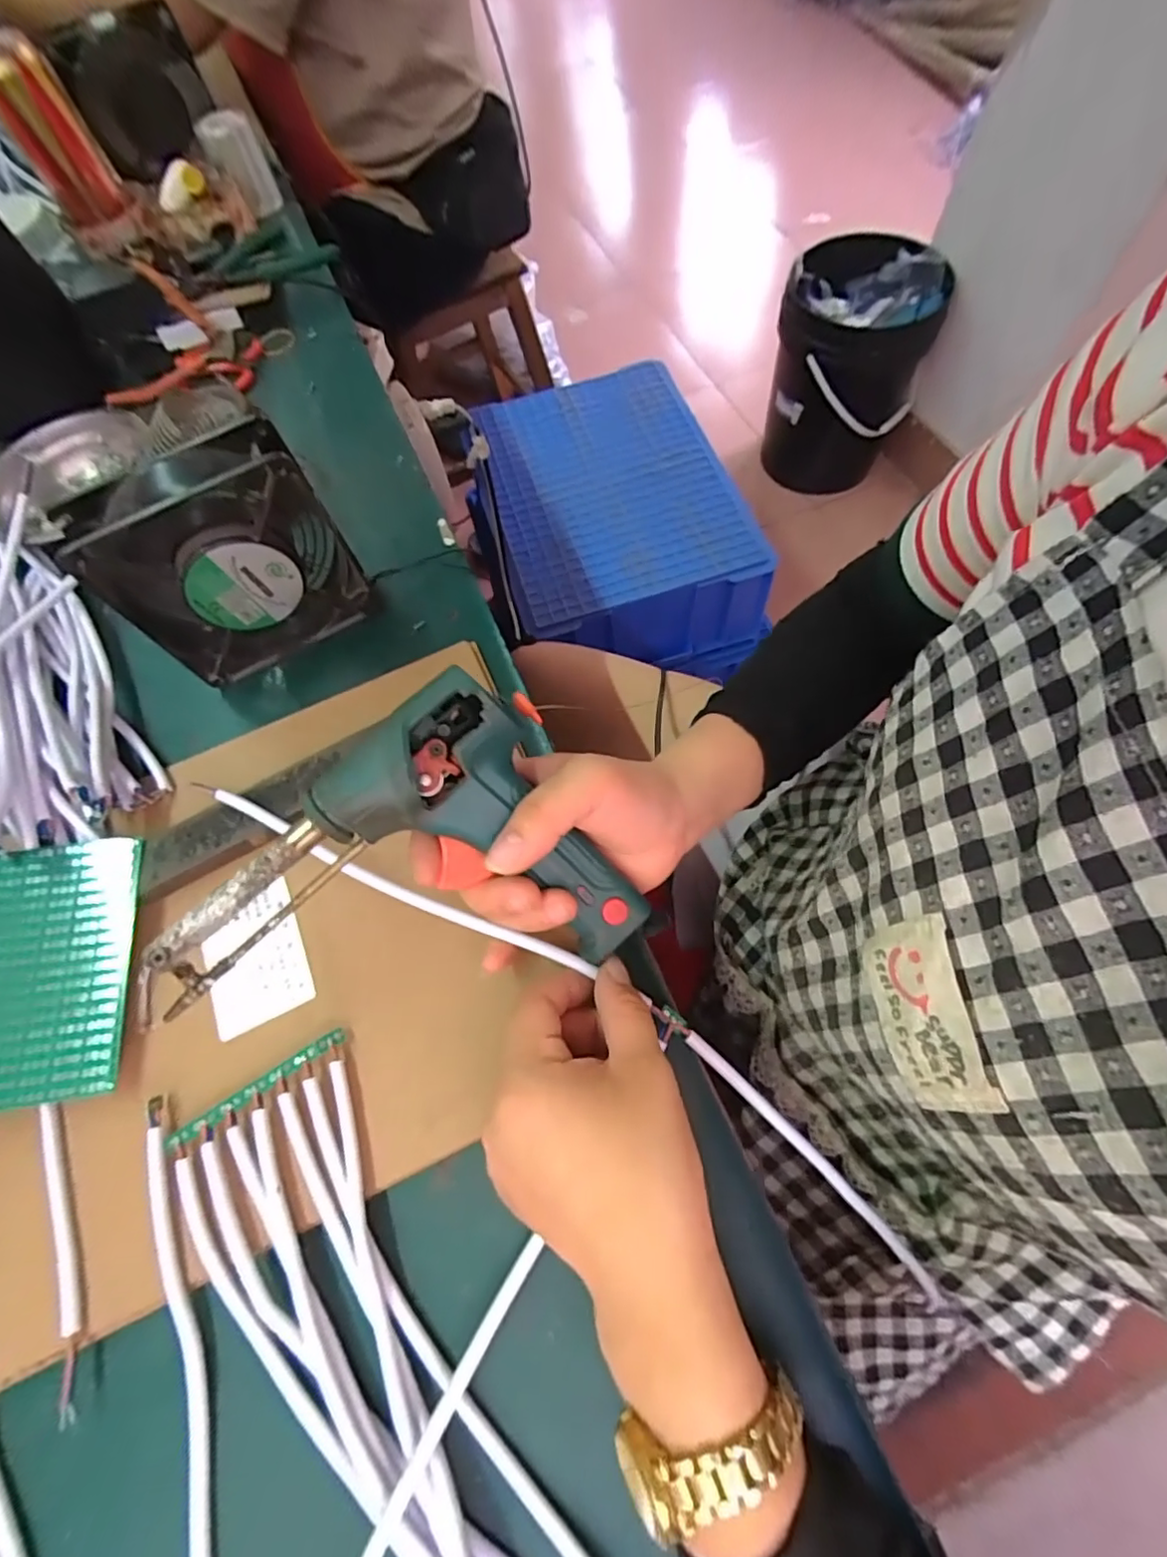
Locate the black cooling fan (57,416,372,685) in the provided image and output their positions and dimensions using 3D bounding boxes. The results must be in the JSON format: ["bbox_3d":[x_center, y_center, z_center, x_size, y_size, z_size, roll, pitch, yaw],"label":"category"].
[{"bbox_3d":[-0.201,-0.125,0.347,0.118,0.114,0.048,-29,66,-8],"label":"black cooling fan"}]

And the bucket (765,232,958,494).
[{"bbox_3d":[0.560,-0.874,1.332,0.288,0.419,0.274,-2,65,5],"label":"bucket"}]

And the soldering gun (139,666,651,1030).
[{"bbox_3d":[-0.074,0.058,0.270,0.176,0.045,0.138,-43,106,-1],"label":"soldering gun"}]

